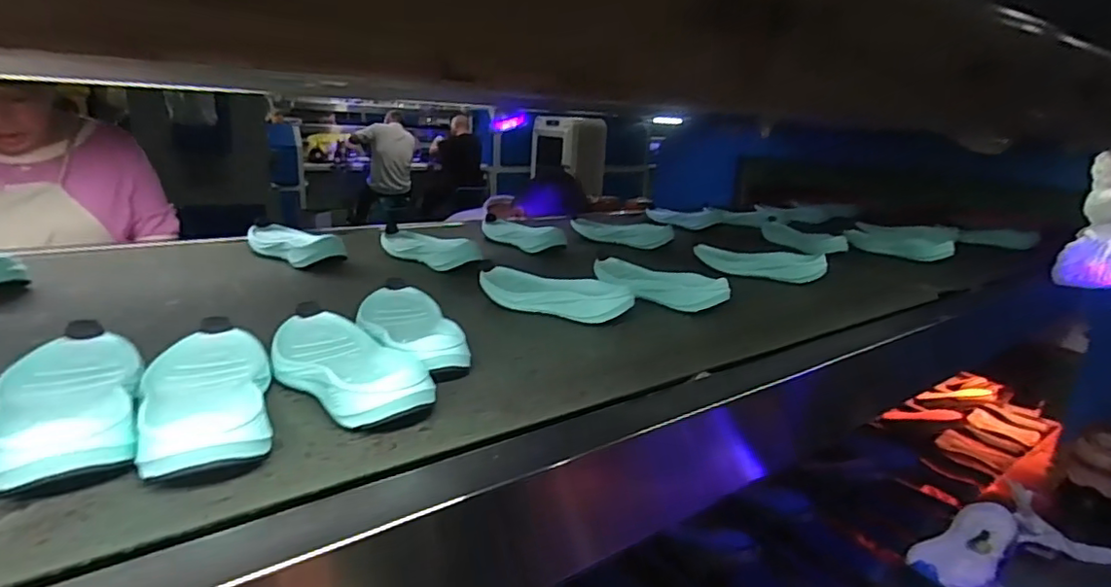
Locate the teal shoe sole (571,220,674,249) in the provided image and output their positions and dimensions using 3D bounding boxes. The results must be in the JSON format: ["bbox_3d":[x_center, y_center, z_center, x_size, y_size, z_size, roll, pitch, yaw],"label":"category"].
[{"bbox_3d":[0.126,-0.117,1.108,0.190,0.036,0.060,13,20,32],"label":"teal shoe sole"}]

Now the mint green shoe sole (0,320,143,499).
[{"bbox_3d":[-0.325,0.067,0.394,0.074,0.035,0.193,-9,21,-35],"label":"mint green shoe sole"}]

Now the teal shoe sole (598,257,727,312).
[{"bbox_3d":[0.125,-0.019,0.764,0.073,0.036,0.196,-11,22,-38],"label":"teal shoe sole"}]

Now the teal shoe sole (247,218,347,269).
[{"bbox_3d":[-0.386,-0.078,0.859,0.197,0.037,0.087,17,22,40],"label":"teal shoe sole"}]

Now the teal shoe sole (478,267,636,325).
[{"bbox_3d":[-0.006,-0.002,0.683,0.187,0.033,0.062,10,19,24],"label":"teal shoe sole"}]

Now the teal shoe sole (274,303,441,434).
[{"bbox_3d":[-0.176,0.051,0.474,0.078,0.035,0.205,-11,22,-38],"label":"teal shoe sole"}]

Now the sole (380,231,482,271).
[{"bbox_3d":[-0.194,-0.071,0.875,0.205,0.040,0.072,17,22,40],"label":"sole"}]

